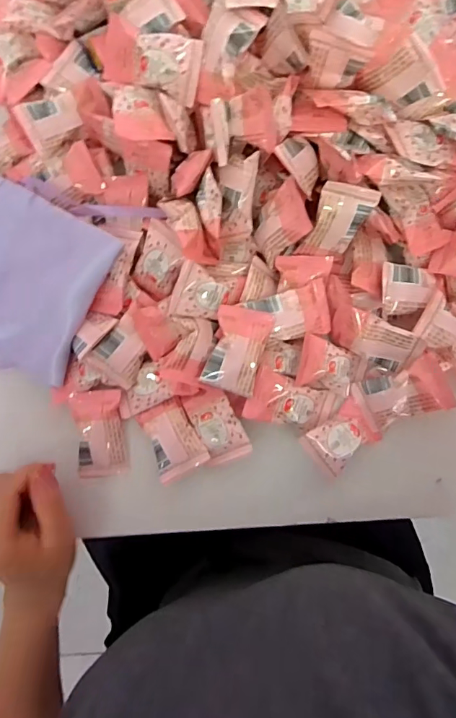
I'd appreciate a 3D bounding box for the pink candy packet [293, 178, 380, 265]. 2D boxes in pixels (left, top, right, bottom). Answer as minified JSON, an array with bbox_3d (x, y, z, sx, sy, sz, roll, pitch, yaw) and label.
[{"bbox_3d":[0.078,-0.095,0.327,0.039,0.009,0.057,7,131,-14],"label":"pink candy packet"}]

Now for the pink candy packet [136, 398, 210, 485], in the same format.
[{"bbox_3d":[-0.043,0.063,0.366,0.040,0.018,0.056,-25,85,2],"label":"pink candy packet"}]

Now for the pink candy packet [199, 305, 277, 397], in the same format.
[{"bbox_3d":[0.007,-0.007,0.344,0.040,0.022,0.061,16,88,5],"label":"pink candy packet"}]

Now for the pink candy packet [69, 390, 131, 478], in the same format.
[{"bbox_3d":[-0.103,0.060,0.369,0.040,0.015,0.069,-6,86,4],"label":"pink candy packet"}]

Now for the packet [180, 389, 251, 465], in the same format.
[{"bbox_3d":[-0.009,0.052,0.359,0.037,0.012,0.056,-22,85,2],"label":"packet"}]

